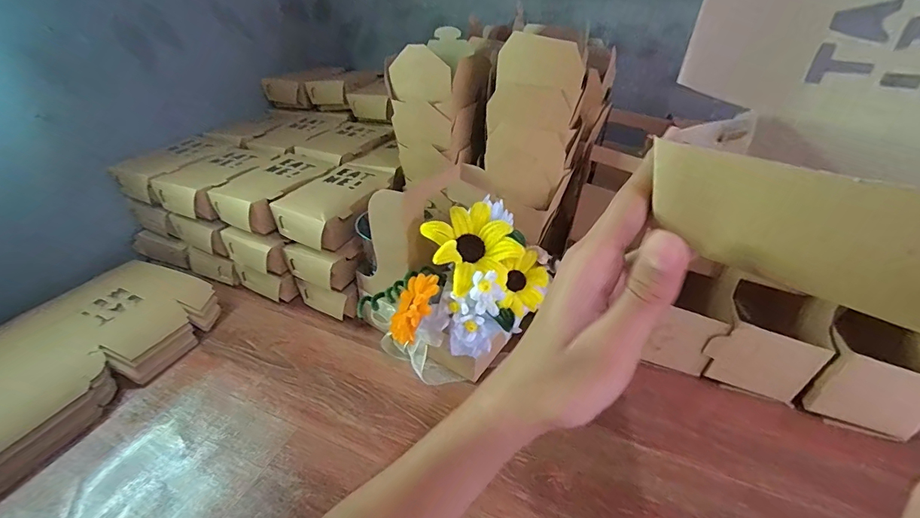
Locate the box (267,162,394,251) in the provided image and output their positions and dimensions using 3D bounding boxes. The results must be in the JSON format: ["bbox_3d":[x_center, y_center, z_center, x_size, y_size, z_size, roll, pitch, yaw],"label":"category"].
[{"bbox_3d":[-0.157,-0.075,0.578,0.105,0.050,0.162,13,36,15],"label":"box"}]

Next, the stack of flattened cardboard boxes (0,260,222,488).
[{"bbox_3d":[-0.454,0.103,0.489,0.176,0.069,0.302,15,37,18],"label":"stack of flattened cardboard boxes"}]

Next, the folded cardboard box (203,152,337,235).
[{"bbox_3d":[-0.253,-0.095,0.603,0.101,0.047,0.157,17,37,20],"label":"folded cardboard box"}]

